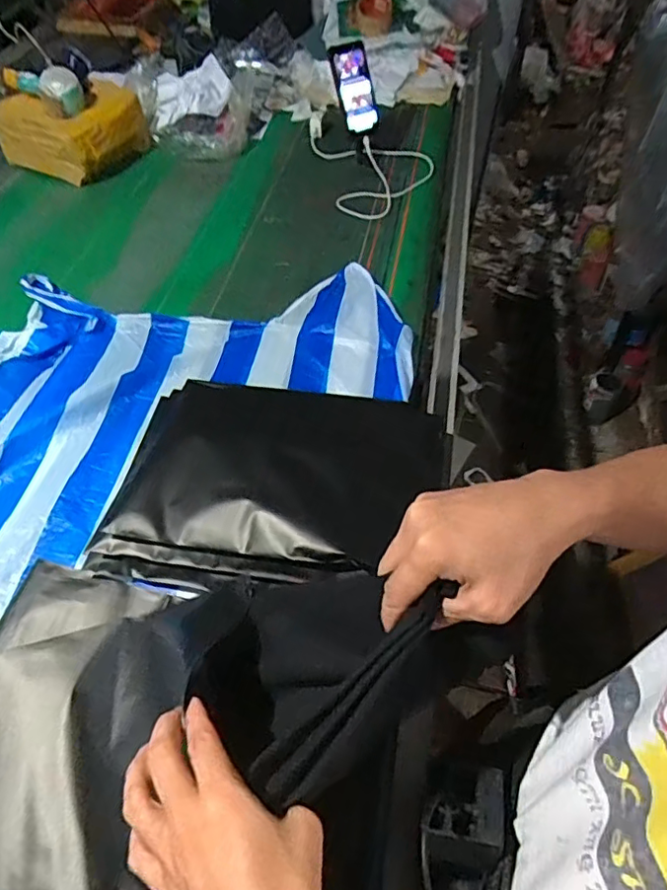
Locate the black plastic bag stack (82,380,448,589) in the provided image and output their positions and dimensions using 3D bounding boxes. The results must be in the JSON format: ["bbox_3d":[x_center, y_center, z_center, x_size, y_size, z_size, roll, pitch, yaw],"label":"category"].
[{"bbox_3d":[-0.062,0.039,0.654,0.363,0.079,0.268,8,54,5],"label":"black plastic bag stack"}]

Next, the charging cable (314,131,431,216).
[{"bbox_3d":[0.093,-0.592,1.181,0.234,0.054,0.357,-10,55,-8],"label":"charging cable"}]

